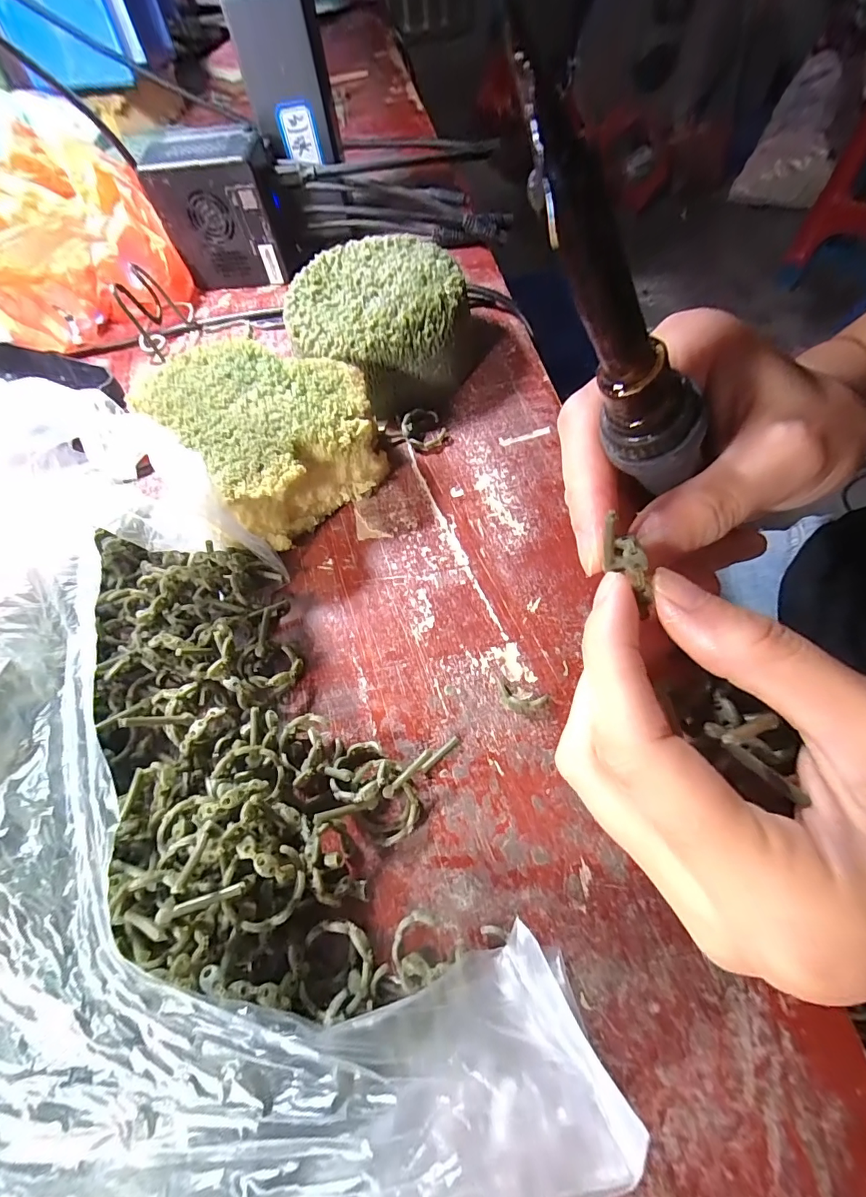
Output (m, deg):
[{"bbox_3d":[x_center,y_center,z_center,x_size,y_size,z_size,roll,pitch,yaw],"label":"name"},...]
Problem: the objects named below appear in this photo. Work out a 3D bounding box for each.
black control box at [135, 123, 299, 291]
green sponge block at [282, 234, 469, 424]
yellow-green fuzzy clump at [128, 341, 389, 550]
[{"bbox_3d":[-0.146,-0.273,0.315,0.080,0.079,0.046,-5,63,2],"label":"black control box"},{"bbox_3d":[-0.030,-0.158,0.262,0.103,0.047,0.098,36,71,20],"label":"green sponge block"},{"bbox_3d":[-0.084,-0.082,0.227,0.104,0.049,0.093,41,73,21],"label":"yellow-green fuzzy clump"}]

